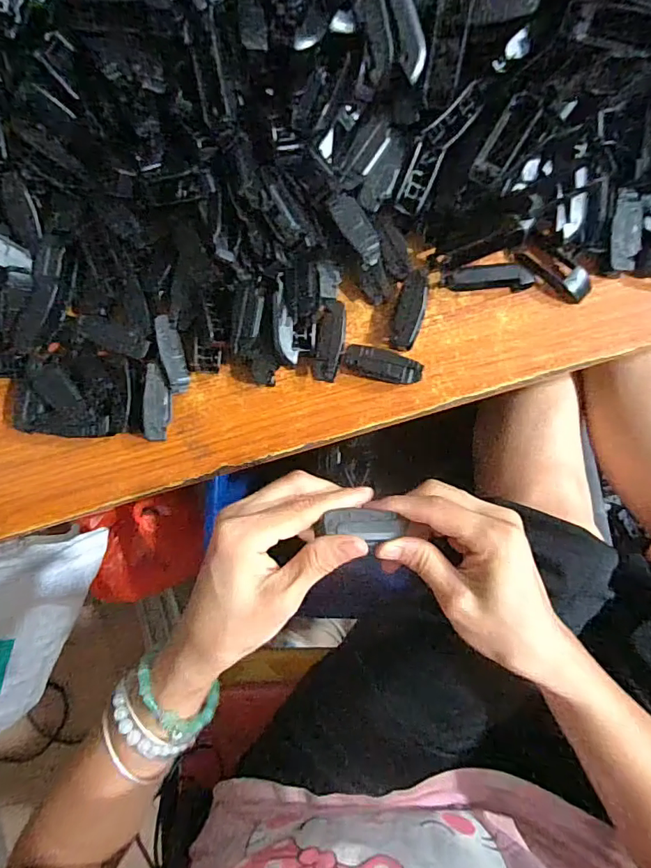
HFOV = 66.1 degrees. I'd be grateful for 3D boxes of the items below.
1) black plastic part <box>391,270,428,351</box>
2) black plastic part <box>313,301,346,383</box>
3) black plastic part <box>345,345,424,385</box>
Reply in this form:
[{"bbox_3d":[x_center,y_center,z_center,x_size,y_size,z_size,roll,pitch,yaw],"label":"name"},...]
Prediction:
[{"bbox_3d":[0.053,-0.077,0.312,0.017,0.011,0.050,13,90,4],"label":"black plastic part"},{"bbox_3d":[0.003,-0.058,0.316,0.017,0.016,0.049,10,90,4],"label":"black plastic part"},{"bbox_3d":[0.036,-0.042,0.312,0.047,0.018,0.017,14,90,4],"label":"black plastic part"}]

